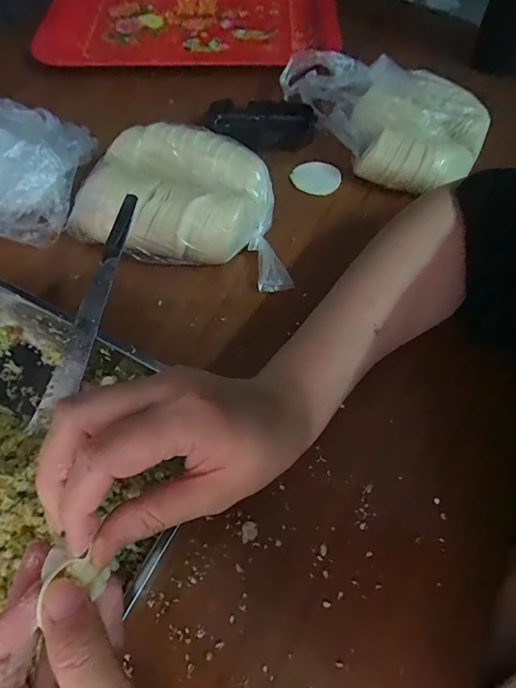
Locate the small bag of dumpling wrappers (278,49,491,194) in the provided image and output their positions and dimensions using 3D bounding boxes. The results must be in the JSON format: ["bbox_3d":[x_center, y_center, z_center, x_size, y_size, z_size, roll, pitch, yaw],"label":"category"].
[{"bbox_3d":[0.129,-0.241,0.428,0.130,0.054,0.201,-28,64,-15],"label":"small bag of dumpling wrappers"}]

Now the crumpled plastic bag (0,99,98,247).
[{"bbox_3d":[-0.213,-0.155,0.373,0.108,0.072,0.121,3,60,2],"label":"crumpled plastic bag"}]

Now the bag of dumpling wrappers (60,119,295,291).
[{"bbox_3d":[-0.054,-0.122,0.373,0.186,0.068,0.114,13,61,8],"label":"bag of dumpling wrappers"}]

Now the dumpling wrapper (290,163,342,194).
[{"bbox_3d":[0.057,-0.163,0.420,0.049,0.007,0.038,3,64,0],"label":"dumpling wrapper"}]

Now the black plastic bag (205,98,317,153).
[{"bbox_3d":[0.004,-0.234,0.457,0.116,0.033,0.047,12,61,7],"label":"black plastic bag"}]

